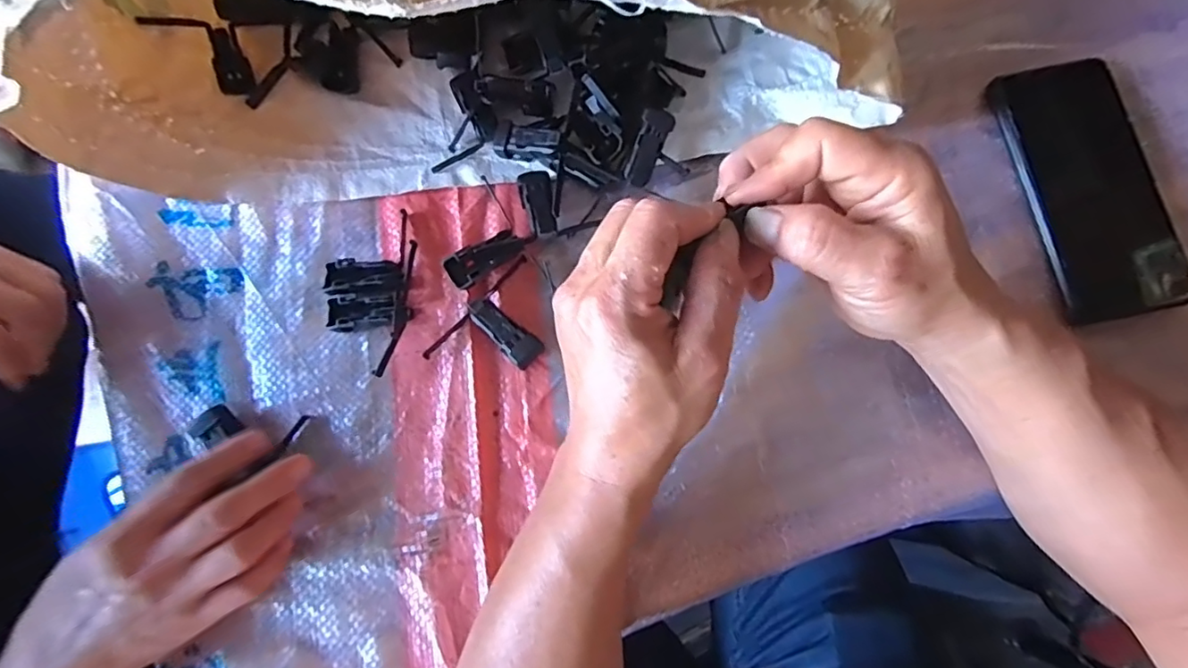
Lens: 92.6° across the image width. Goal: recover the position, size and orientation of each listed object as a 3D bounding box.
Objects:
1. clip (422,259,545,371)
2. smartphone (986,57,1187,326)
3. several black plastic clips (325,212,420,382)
[{"bbox_3d":[-0.054,-0.002,0.334,0.052,0.018,0.081,44,83,8],"label":"clip"},{"bbox_3d":[0.303,-0.091,0.345,0.077,0.013,0.162,-10,80,0],"label":"smartphone"},{"bbox_3d":[-0.136,-0.026,0.342,0.050,0.017,0.097,2,80,2],"label":"several black plastic clips"}]

